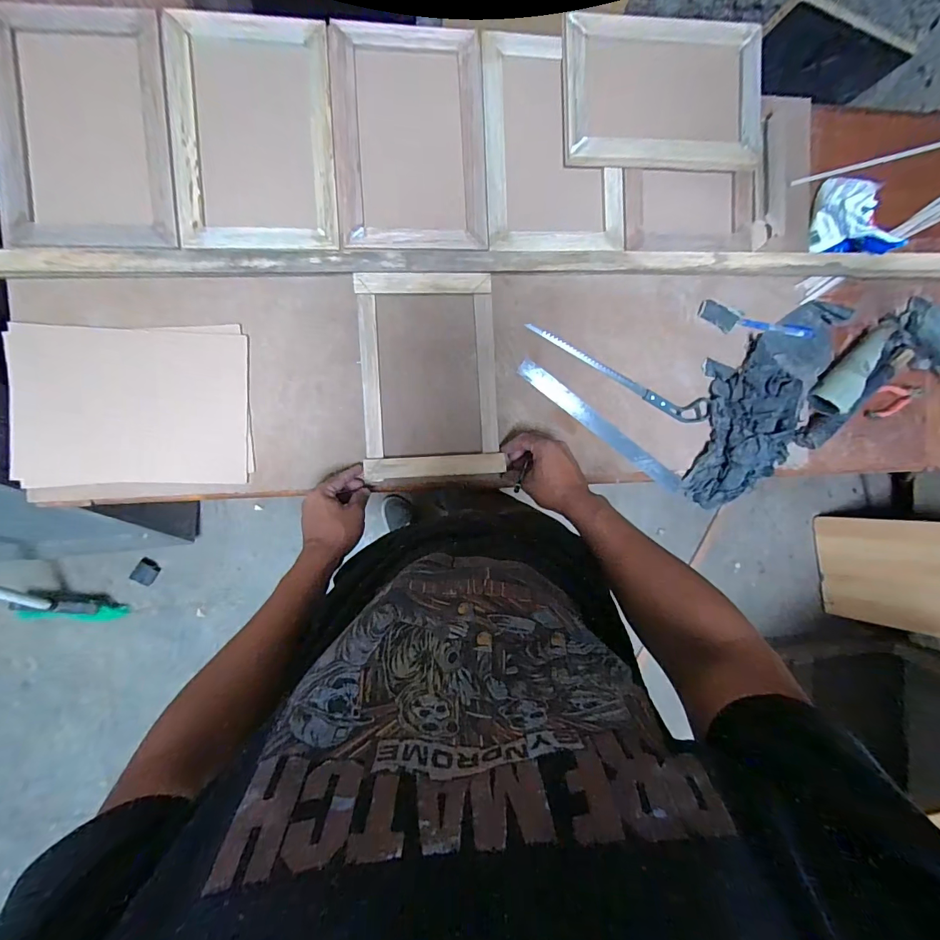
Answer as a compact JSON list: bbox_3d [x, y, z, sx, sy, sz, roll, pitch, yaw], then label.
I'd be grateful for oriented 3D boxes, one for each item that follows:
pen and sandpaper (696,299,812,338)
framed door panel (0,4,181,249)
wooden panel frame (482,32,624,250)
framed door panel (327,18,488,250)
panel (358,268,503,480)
[{"bbox_3d":[0.457,-0.229,0.689,0.191,0.013,0.039,13,90,-7],"label":"pen and sandpaper"},{"bbox_3d":[-0.504,-0.433,0.557,0.213,0.026,0.286,-4,92,-7],"label":"framed door panel"},{"bbox_3d":[0.123,-0.469,0.625,0.199,0.008,0.288,-3,92,-7],"label":"wooden panel frame"},{"bbox_3d":[-0.084,-0.465,0.604,0.202,0.020,0.302,-3,92,-7],"label":"framed door panel"},{"bbox_3d":[-0.058,-0.137,0.633,0.199,0.018,0.294,-4,95,-7],"label":"panel"}]

